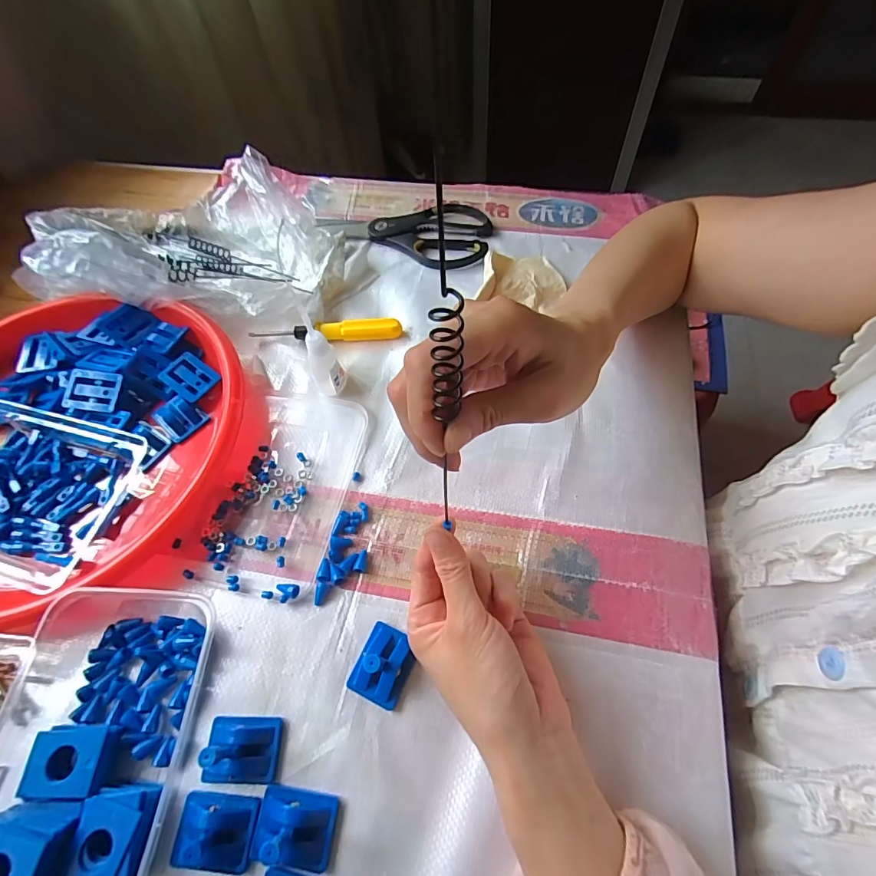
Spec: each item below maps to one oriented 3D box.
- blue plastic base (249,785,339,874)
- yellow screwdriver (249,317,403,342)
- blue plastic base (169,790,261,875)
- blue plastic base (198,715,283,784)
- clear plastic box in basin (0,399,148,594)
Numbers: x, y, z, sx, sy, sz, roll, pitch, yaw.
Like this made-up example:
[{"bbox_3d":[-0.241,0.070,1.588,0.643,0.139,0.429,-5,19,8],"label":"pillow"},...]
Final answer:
[{"bbox_3d":[-0.082,0.221,0.254,0.044,0.019,0.033,5,62,7],"label":"blue plastic base"},{"bbox_3d":[-0.106,-0.101,0.429,0.141,0.016,0.016,0,61,4],"label":"yellow screwdriver"},{"bbox_3d":[-0.128,0.224,0.254,0.045,0.016,0.034,2,61,5],"label":"blue plastic base"},{"bbox_3d":[-0.121,0.183,0.262,0.042,0.043,0.033,-1,61,4],"label":"blue plastic base"},{"bbox_3d":[-0.327,0.039,0.353,0.171,0.035,0.120,12,63,11],"label":"clear plastic box in basin"}]

